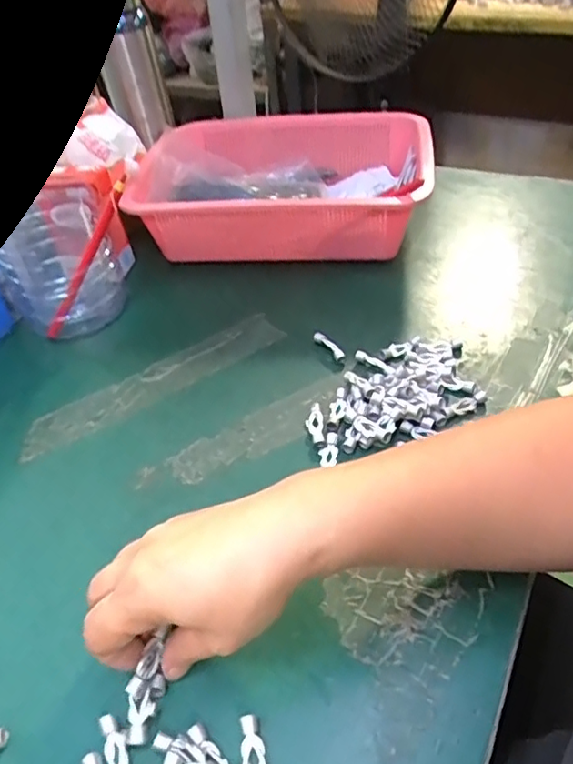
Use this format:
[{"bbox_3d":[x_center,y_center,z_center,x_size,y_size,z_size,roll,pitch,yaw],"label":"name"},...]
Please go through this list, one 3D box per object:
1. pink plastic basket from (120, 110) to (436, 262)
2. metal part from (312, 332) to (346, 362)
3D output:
[{"bbox_3d":[-0.001,-0.198,0.610,0.290,0.093,0.196,5,44,12],"label":"pink plastic basket"},{"bbox_3d":[0.036,-0.030,0.488,0.008,0.009,0.037,-28,47,-22],"label":"metal part"}]

